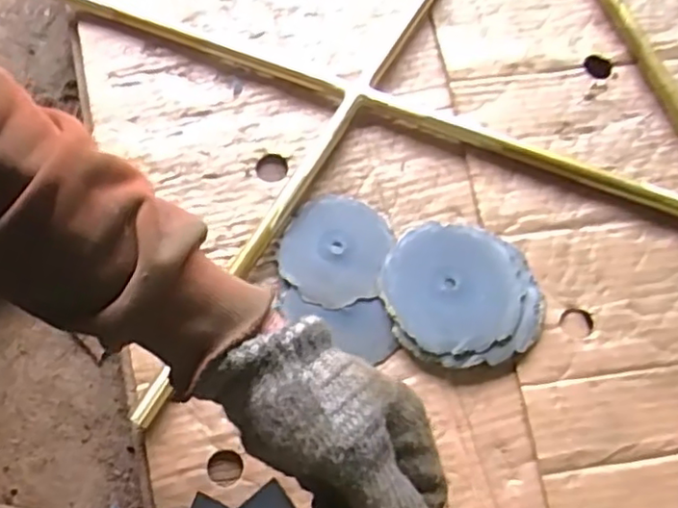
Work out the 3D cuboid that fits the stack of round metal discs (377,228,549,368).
[{"bbox_3d":[0.093,0.030,0.465,0.118,0.015,0.106,8,70,4],"label":"stack of round metal discs"}]

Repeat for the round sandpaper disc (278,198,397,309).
[{"bbox_3d":[-0.003,-0.004,0.478,0.079,0.010,0.090,16,71,7],"label":"round sandpaper disc"}]

